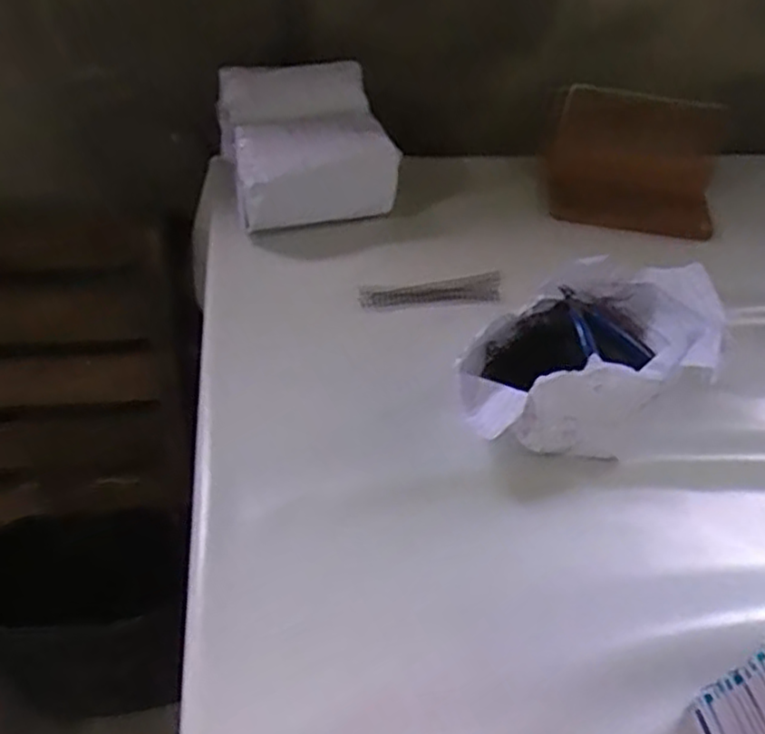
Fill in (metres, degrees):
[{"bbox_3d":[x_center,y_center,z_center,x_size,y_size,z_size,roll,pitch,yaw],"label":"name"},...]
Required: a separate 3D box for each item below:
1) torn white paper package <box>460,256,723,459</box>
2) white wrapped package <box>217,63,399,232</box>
[{"bbox_3d":[0.190,-0.002,0.685,0.245,0.116,0.158,-13,49,-14],"label":"torn white paper package"},{"bbox_3d":[-0.095,-0.271,0.881,0.195,0.133,0.175,-12,50,-15],"label":"white wrapped package"}]

